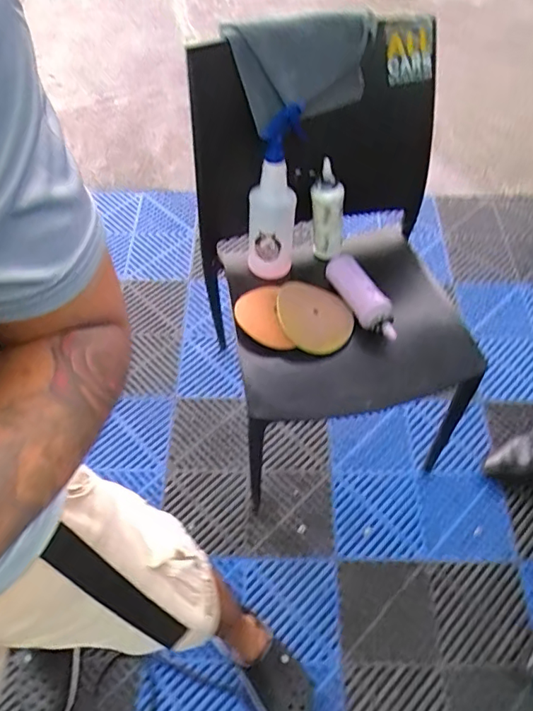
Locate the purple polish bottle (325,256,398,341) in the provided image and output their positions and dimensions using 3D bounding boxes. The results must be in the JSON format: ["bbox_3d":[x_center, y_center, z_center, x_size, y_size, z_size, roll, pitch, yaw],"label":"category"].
[{"bbox_3d":[0.178,-0.115,0.996,0.051,0.049,0.207,-22,58,-14],"label":"purple polish bottle"}]

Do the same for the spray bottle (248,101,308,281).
[{"bbox_3d":[0.012,-0.301,1.013,0.090,0.325,0.076,8,24,6],"label":"spray bottle"}]

